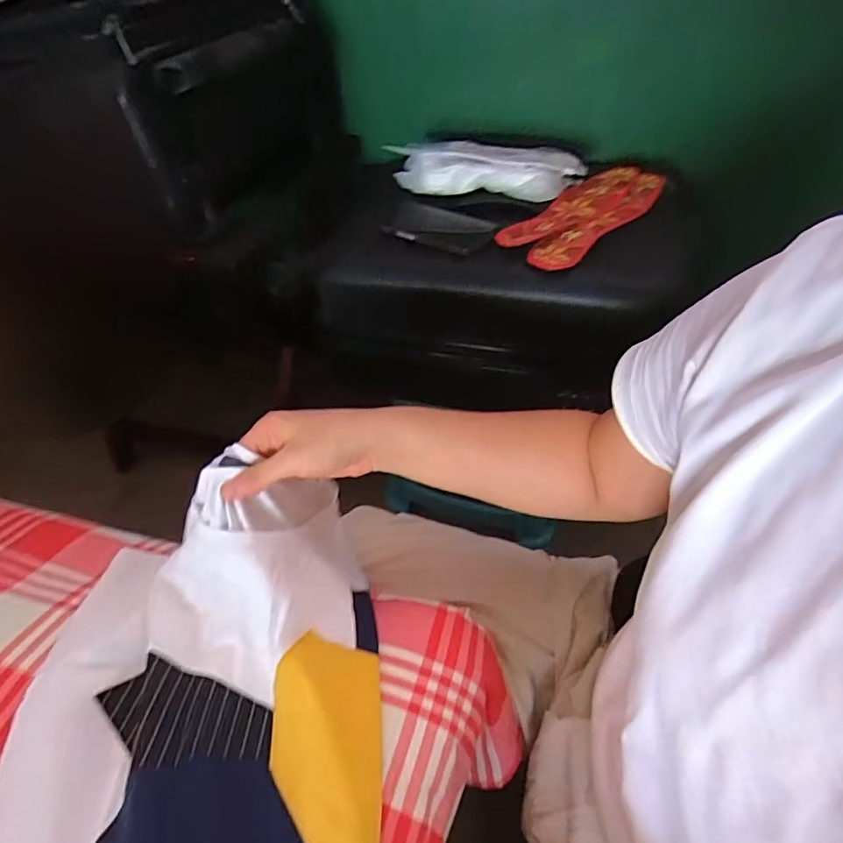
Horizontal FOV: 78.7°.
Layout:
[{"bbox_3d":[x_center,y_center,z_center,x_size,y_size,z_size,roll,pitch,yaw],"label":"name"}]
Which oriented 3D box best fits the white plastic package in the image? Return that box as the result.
[{"bbox_3d":[0.086,-0.346,0.706,0.262,0.050,0.084,10,49,14],"label":"white plastic package"}]

